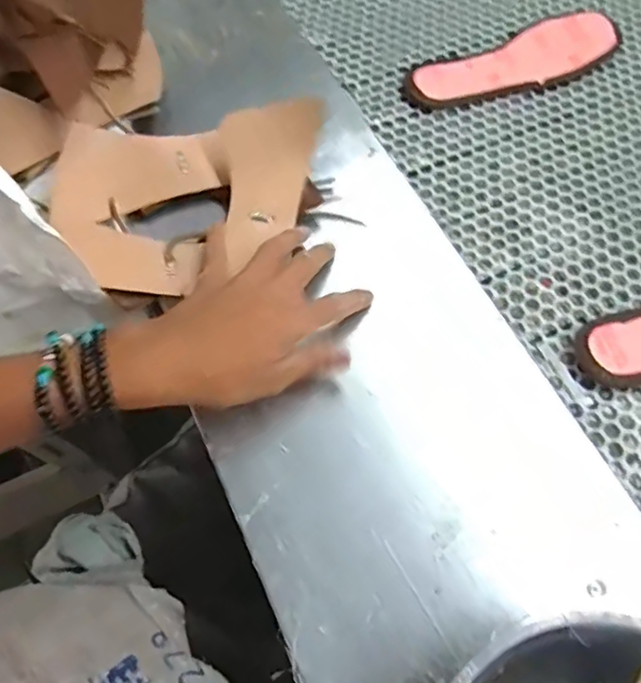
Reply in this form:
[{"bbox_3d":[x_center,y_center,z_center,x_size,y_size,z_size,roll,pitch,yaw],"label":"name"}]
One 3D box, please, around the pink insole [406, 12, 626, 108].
[{"bbox_3d":[0.211,-0.292,0.610,0.245,0.010,0.082,-27,67,-13],"label":"pink insole"}]

